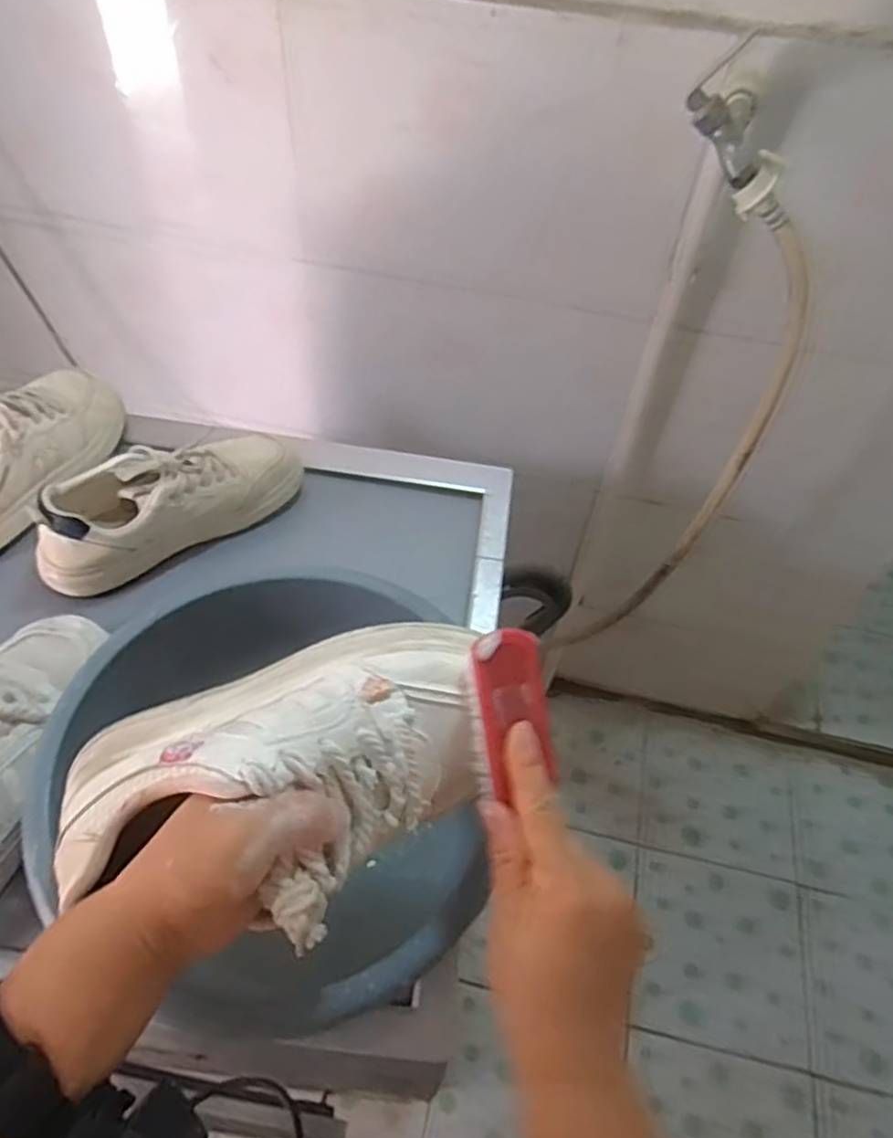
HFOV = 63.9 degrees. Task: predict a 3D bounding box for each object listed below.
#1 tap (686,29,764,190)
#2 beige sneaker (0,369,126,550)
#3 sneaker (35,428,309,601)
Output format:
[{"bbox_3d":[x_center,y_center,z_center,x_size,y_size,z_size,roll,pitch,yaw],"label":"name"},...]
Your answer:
[{"bbox_3d":[0.246,-0.398,0.626,0.070,0.057,0.143,17,53,10],"label":"tap"},{"bbox_3d":[-0.410,-0.116,0.674,0.090,0.086,0.240,22,54,13],"label":"beige sneaker"},{"bbox_3d":[-0.256,-0.069,0.660,0.248,0.089,0.082,-33,60,-26],"label":"sneaker"}]

